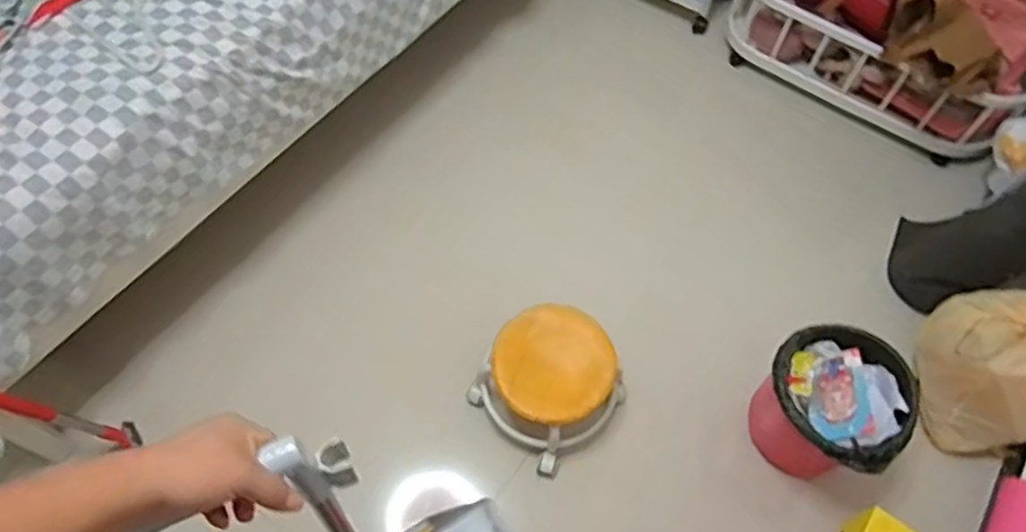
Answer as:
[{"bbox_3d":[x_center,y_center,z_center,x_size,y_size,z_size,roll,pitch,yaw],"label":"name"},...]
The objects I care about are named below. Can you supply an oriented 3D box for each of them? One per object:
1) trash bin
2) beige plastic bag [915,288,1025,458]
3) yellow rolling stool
[{"bbox_3d":[0.615,0.291,1.409,0.247,0.320,0.265,0,65,-1],"label":"trash bin"},{"bbox_3d":[0.996,0.208,1.440,0.221,0.235,0.316,1,65,-1],"label":"beige plastic bag"},{"bbox_3d":[0.077,0.242,1.440,0.269,0.179,0.266,-42,73,-18],"label":"yellow rolling stool"}]

